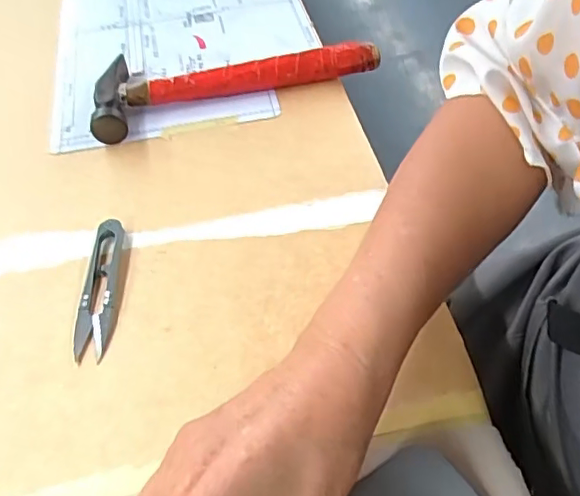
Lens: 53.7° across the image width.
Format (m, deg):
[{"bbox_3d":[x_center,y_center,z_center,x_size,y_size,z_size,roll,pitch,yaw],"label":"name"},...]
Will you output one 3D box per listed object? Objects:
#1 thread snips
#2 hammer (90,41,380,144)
[{"bbox_3d":[-0.121,0.024,0.368,0.025,0.011,0.100,-2,50,1],"label":"thread snips"},{"bbox_3d":[-0.051,-0.155,0.503,0.245,0.025,0.091,-16,51,-10],"label":"hammer"}]

